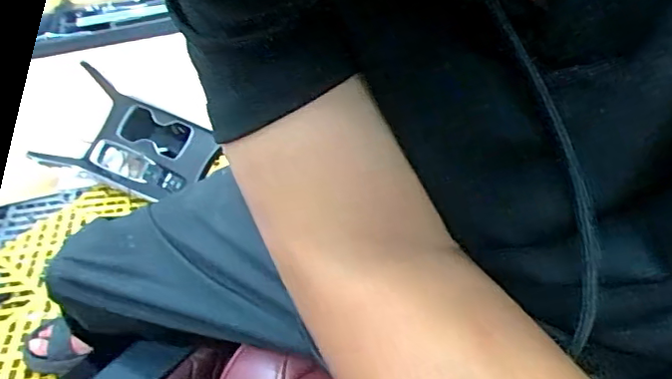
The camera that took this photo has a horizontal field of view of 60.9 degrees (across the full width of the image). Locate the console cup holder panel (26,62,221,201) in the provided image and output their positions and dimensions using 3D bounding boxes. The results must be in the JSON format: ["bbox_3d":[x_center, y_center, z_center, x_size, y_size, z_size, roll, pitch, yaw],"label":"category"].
[{"bbox_3d":[-0.504,-0.103,1.386,0.413,0.046,0.251,24,74,19],"label":"console cup holder panel"}]

